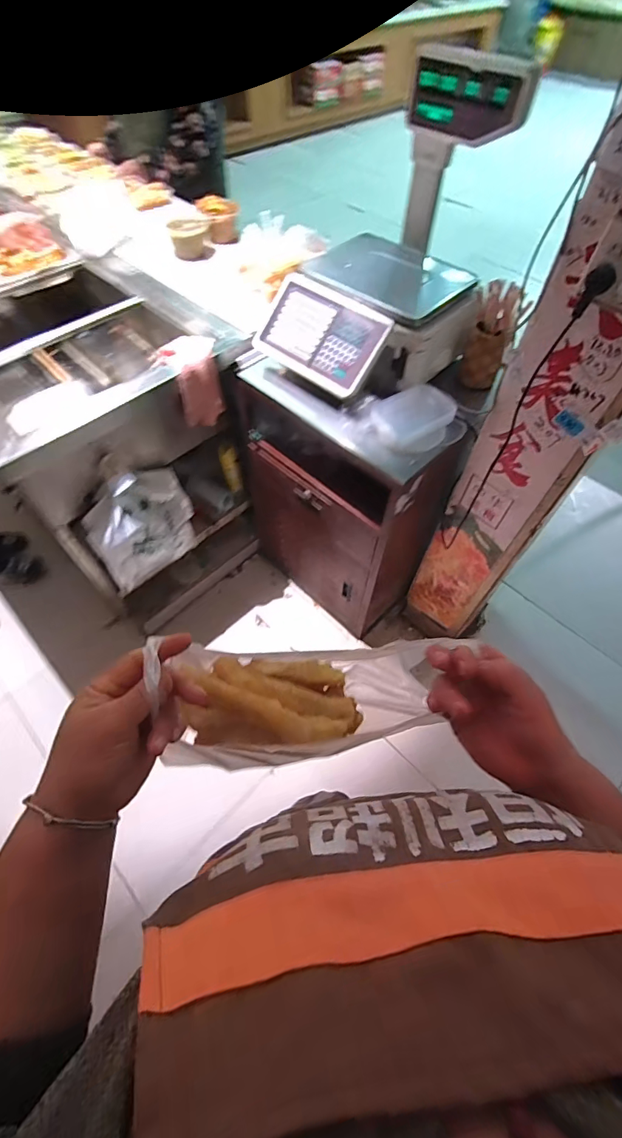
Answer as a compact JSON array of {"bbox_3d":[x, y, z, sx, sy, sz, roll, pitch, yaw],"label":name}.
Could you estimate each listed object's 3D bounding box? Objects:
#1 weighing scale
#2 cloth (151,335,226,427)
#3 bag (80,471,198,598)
[{"bbox_3d":[0.170,-0.692,0.907,0.492,0.415,0.377,-41,69,-18],"label":"weighing scale"},{"bbox_3d":[-0.305,-0.478,1.102,0.142,0.139,0.165,-14,63,-6],"label":"cloth"},{"bbox_3d":[-0.464,-0.125,1.188,0.302,0.292,0.112,-41,69,-18],"label":"bag"}]

